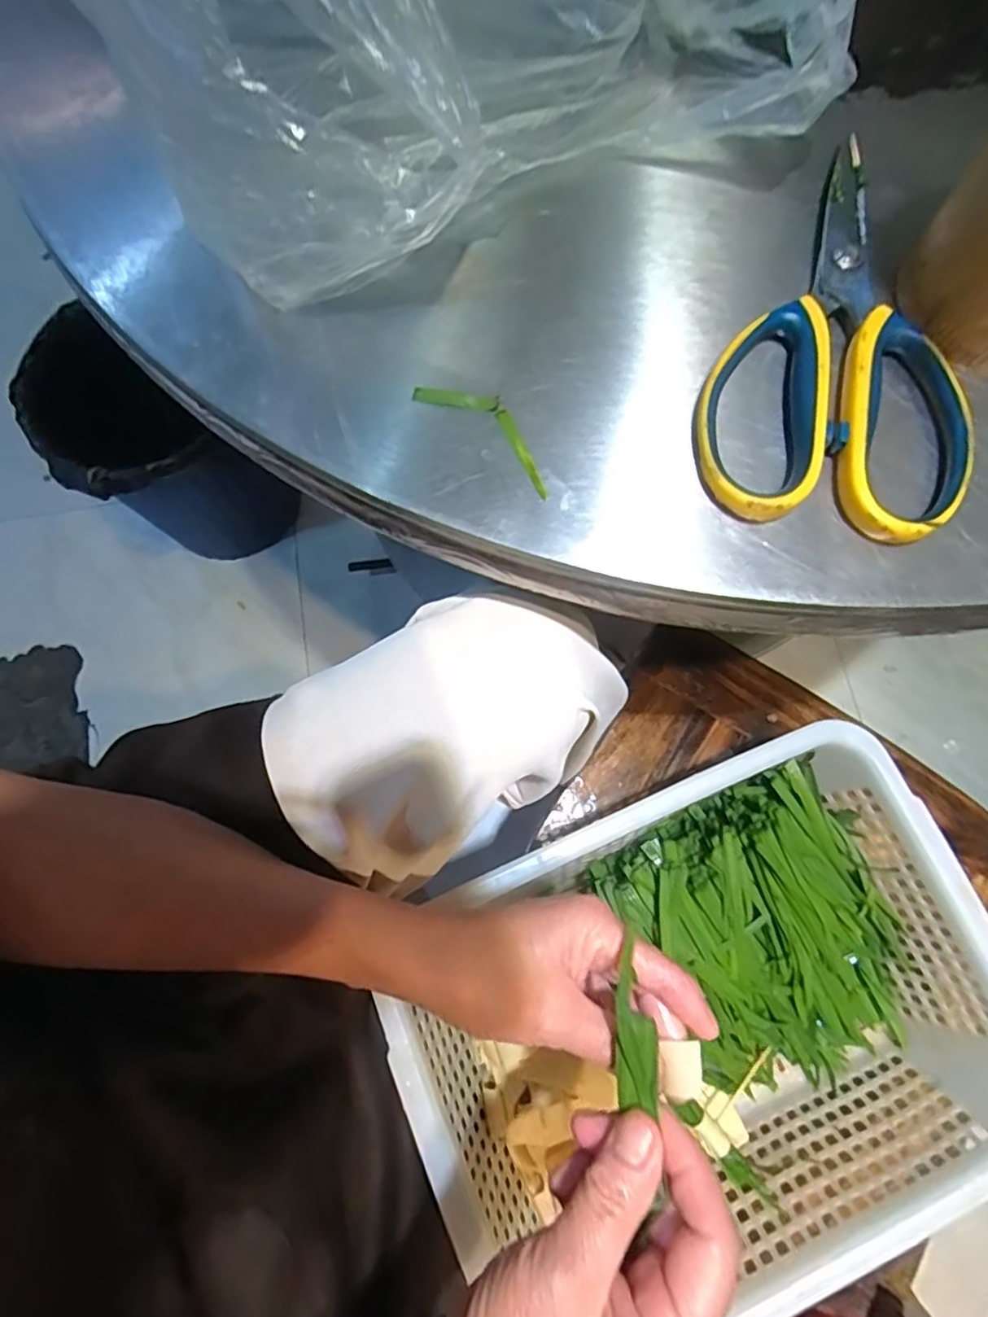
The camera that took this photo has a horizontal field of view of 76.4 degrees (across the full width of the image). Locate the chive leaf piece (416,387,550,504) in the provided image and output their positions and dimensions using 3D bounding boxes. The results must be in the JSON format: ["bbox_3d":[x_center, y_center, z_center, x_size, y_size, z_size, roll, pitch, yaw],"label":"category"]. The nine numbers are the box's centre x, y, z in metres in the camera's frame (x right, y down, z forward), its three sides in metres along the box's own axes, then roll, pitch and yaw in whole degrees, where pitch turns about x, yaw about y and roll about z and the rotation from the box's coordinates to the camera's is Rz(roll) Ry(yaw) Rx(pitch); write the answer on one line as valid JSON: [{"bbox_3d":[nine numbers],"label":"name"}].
[{"bbox_3d":[0.000,-0.094,0.255,0.071,0.008,0.021,39,80,11],"label":"chive leaf piece"}]

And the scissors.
[{"bbox_3d":[0.140,-0.135,0.257,0.100,0.013,0.177,10,76,4],"label":"scissors"}]

